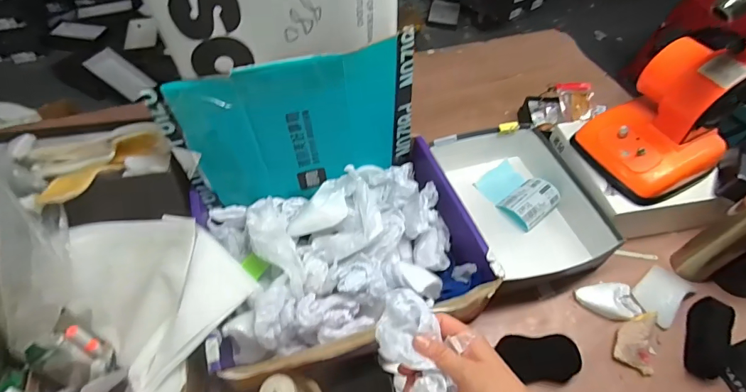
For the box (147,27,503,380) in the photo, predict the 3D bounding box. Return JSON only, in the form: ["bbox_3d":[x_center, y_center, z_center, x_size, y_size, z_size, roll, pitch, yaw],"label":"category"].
[{"bbox_3d":[-0.048,0.023,0.573,0.385,0.287,0.316,-15,55,-14],"label":"box"}]

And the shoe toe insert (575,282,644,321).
[{"bbox_3d":[0.411,0.179,0.712,0.100,0.021,0.061,0,53,-2],"label":"shoe toe insert"}]

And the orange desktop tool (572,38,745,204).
[{"bbox_3d":[0.498,-0.136,0.699,0.189,0.204,0.179,-20,56,-17],"label":"orange desktop tool"}]

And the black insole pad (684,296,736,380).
[{"bbox_3d":[0.543,0.228,0.666,0.015,0.063,0.126,29,70,-17],"label":"black insole pad"}]

